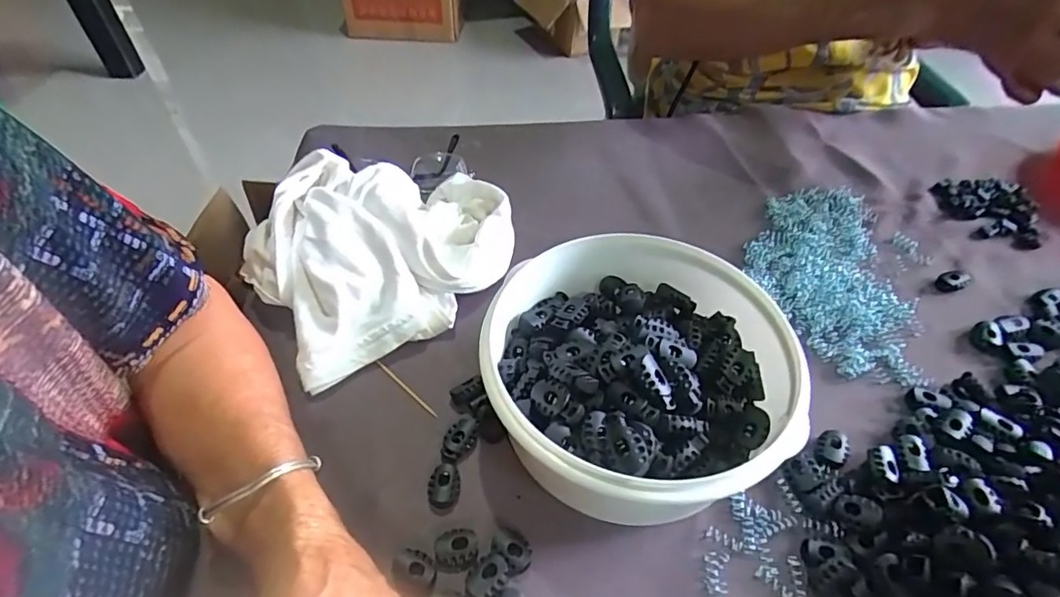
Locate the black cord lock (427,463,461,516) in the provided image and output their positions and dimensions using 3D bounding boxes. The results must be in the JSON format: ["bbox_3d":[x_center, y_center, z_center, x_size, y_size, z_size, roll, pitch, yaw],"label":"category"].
[{"bbox_3d":[-0.048,0.106,0.285,0.016,0.008,0.025,3,48,3],"label":"black cord lock"}]

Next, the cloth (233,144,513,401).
[{"bbox_3d":[-0.103,-0.041,0.375,0.188,0.072,0.141,-31,55,-24],"label":"cloth"}]

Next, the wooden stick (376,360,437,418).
[{"bbox_3d":[-0.081,0.058,0.335,0.059,0.004,0.004,33,56,27],"label":"wooden stick"}]

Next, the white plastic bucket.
[{"bbox_3d":[0.059,0.045,0.292,0.162,0.076,0.156,0,48,0],"label":"white plastic bucket"}]

